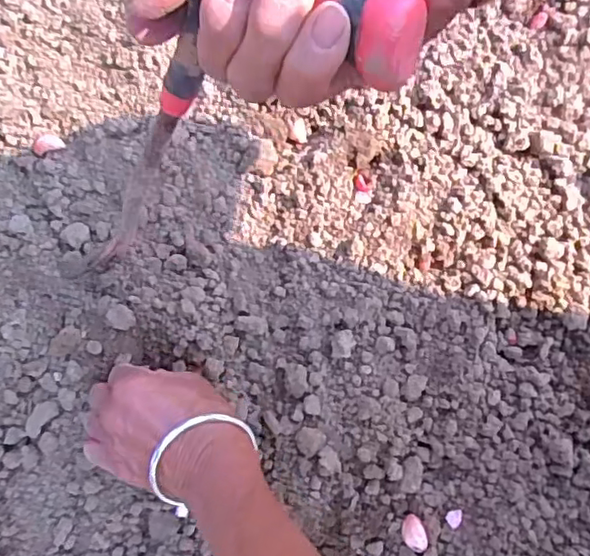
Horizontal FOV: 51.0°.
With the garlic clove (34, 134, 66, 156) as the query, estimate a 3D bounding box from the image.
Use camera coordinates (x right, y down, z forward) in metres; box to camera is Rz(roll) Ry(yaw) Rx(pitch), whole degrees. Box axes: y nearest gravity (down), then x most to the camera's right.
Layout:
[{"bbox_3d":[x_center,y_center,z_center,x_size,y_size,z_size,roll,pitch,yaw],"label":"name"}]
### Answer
[{"bbox_3d":[-0.208,-0.113,0.521,0.025,0.005,0.017,-22,73,-6],"label":"garlic clove"}]

